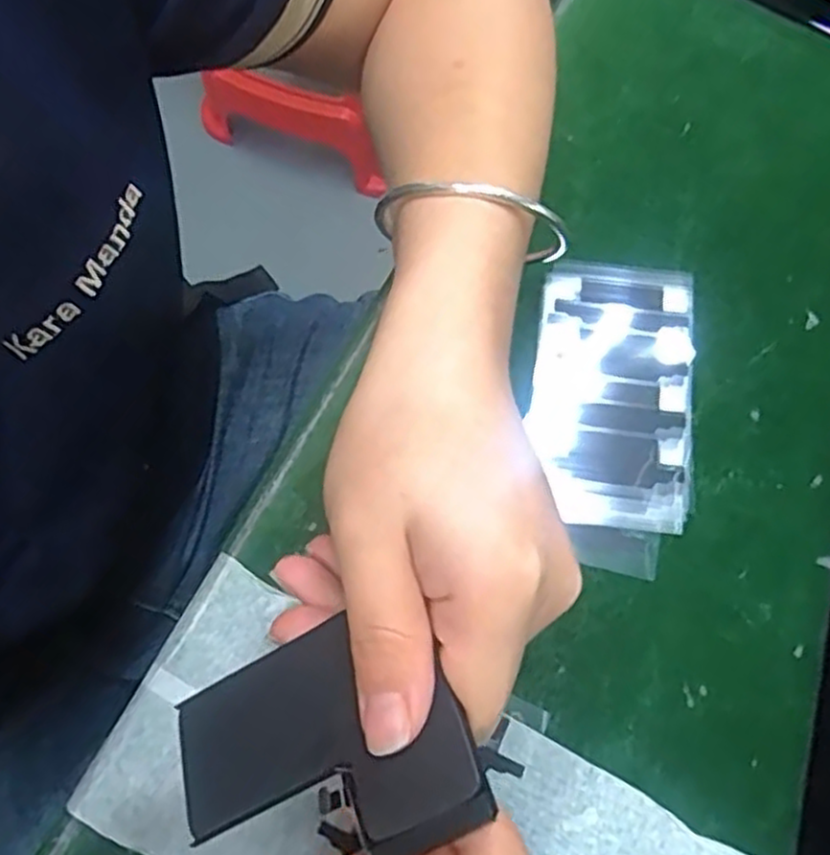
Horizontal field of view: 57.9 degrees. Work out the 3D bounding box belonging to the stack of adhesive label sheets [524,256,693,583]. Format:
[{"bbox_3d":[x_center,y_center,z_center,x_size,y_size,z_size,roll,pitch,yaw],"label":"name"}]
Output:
[{"bbox_3d":[0.074,-0.008,0.282,0.058,0.007,0.119,7,70,5],"label":"stack of adhesive label sheets"}]

